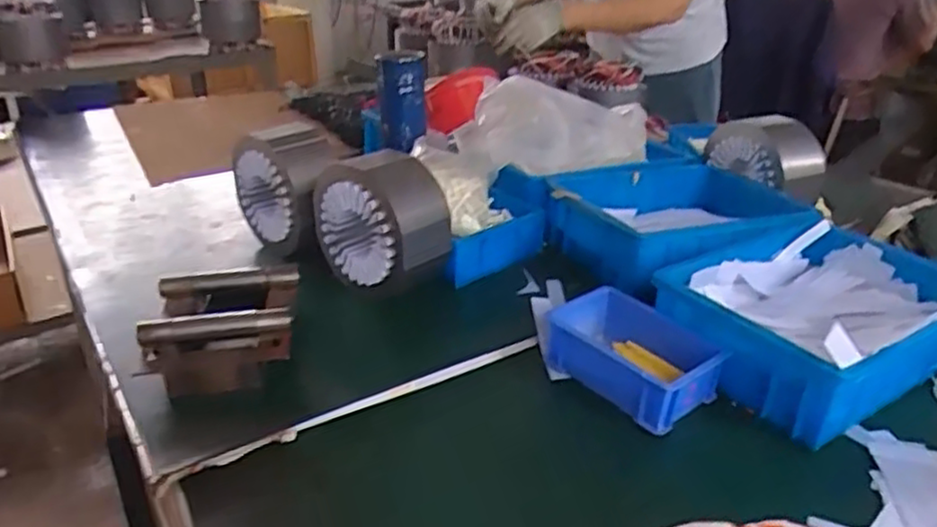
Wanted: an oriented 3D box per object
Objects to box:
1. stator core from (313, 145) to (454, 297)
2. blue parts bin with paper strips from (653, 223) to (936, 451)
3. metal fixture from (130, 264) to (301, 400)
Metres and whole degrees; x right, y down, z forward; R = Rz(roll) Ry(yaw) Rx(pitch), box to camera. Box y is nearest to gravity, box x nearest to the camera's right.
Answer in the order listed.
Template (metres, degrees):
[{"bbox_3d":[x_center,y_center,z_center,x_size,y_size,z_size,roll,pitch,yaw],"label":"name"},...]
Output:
[{"bbox_3d":[-0.094,-0.047,0.774,0.148,0.129,0.082,24,35,39],"label":"stator core"},{"bbox_3d":[0.340,0.049,0.694,0.295,0.087,0.207,-16,31,-30],"label":"blue parts bin with paper strips"},{"bbox_3d":[-0.234,0.056,0.676,0.134,0.043,0.167,-4,27,-8],"label":"metal fixture"}]

